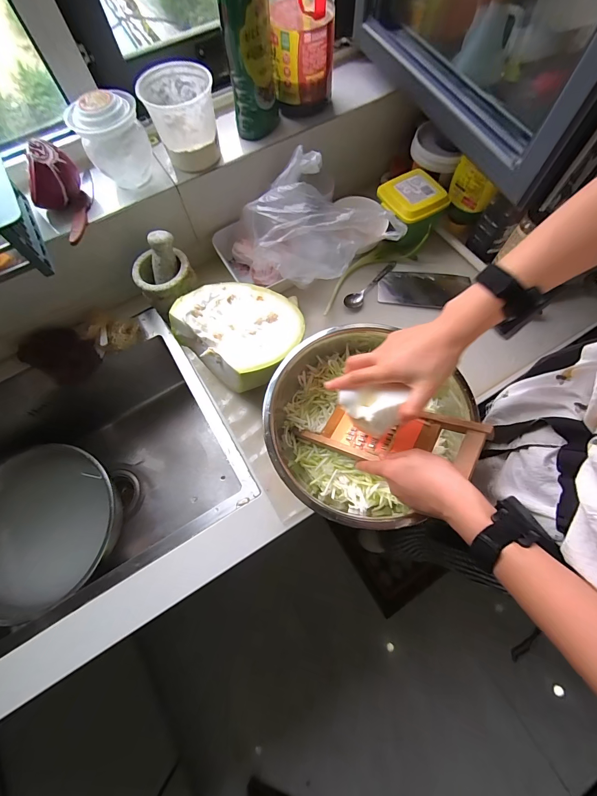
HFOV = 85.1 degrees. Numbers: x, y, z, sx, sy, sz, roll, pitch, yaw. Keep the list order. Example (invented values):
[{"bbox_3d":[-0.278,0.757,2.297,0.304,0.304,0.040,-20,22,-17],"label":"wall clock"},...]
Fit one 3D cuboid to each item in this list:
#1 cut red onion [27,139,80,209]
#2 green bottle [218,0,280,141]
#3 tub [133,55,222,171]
[{"bbox_3d":[-0.398,-0.355,0.519,0.051,0.067,0.072,12,70,6],"label":"cut red onion"},{"bbox_3d":[-0.079,-0.565,0.509,0.075,0.245,0.066,-7,70,-1],"label":"green bottle"},{"bbox_3d":[-0.190,-0.466,0.548,0.107,0.107,0.109,0,70,1],"label":"tub"}]

